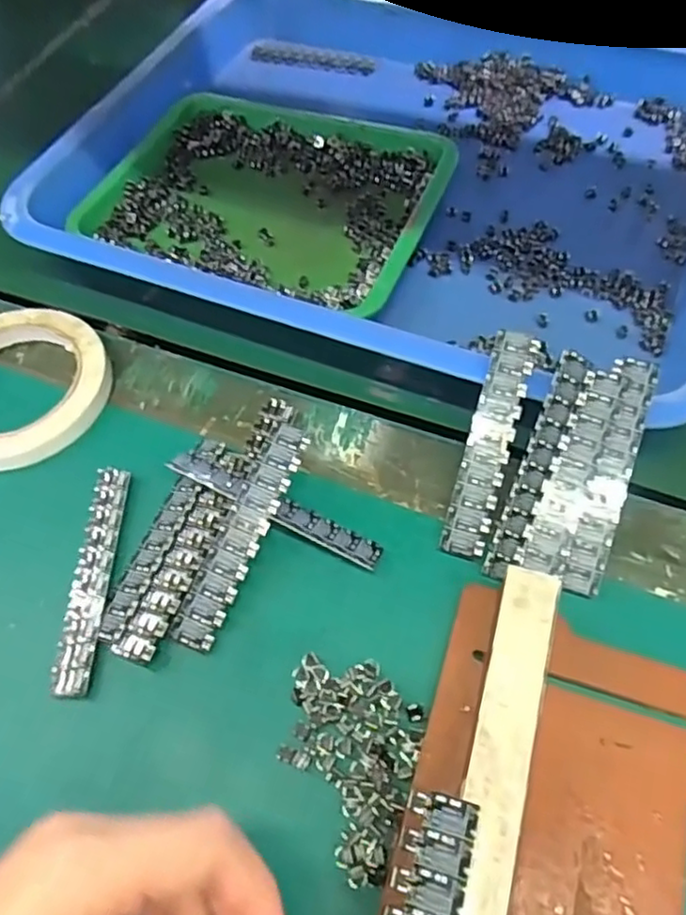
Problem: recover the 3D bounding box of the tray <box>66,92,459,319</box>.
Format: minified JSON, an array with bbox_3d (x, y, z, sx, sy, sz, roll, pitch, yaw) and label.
[{"bbox_3d":[-0.049,-0.174,0.435,0.225,0.026,0.161,25,63,17],"label":"tray"}]

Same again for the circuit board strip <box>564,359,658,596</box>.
[{"bbox_3d":[0.120,0.007,0.295,0.018,0.004,0.109,17,83,14],"label":"circuit board strip"}]

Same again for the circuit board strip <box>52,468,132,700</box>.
[{"bbox_3d":[-0.117,0.055,0.308,0.019,0.004,0.109,-1,59,3],"label":"circuit board strip"}]

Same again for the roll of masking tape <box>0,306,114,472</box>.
[{"bbox_3d":[-0.184,-0.041,0.368,0.100,0.017,0.103,-2,59,3],"label":"roll of masking tape"}]

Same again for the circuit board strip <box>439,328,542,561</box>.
[{"bbox_3d":[0.069,-0.007,0.309,0.020,0.004,0.108,15,84,13],"label":"circuit board strip"}]

